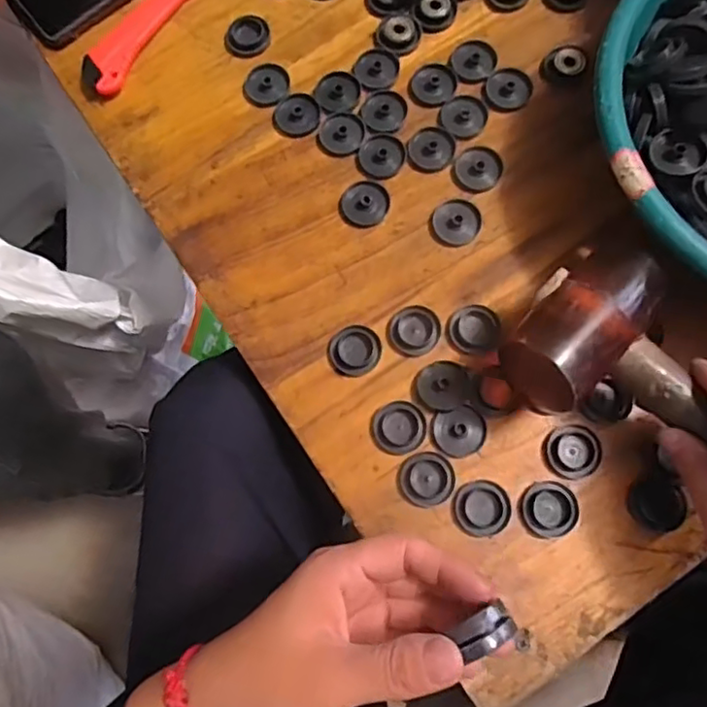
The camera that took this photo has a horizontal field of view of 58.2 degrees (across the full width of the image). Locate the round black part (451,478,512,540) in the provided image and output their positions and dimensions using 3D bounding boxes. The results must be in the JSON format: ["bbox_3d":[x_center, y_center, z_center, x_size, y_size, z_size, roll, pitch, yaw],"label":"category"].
[{"bbox_3d":[0.078,0.094,0.385,0.034,0.007,0.033,-1,75,2],"label":"round black part"}]

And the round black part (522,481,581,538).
[{"bbox_3d":[0.118,0.094,0.383,0.032,0.006,0.032,-1,75,2],"label":"round black part"}]

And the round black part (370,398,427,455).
[{"bbox_3d":[0.028,0.046,0.399,0.033,0.004,0.033,-1,75,2],"label":"round black part"}]

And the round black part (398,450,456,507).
[{"bbox_3d":[0.045,0.077,0.389,0.033,0.004,0.032,14,76,6],"label":"round black part"}]

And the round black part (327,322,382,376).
[{"bbox_3d":[0.001,-0.002,0.412,0.032,0.004,0.033,-1,75,2],"label":"round black part"}]

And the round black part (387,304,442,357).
[{"bbox_3d":[0.039,-0.015,0.415,0.033,0.004,0.033,-1,75,2],"label":"round black part"}]

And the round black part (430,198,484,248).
[{"bbox_3d":[0.070,-0.089,0.432,0.032,0.008,0.031,-1,75,2],"label":"round black part"}]

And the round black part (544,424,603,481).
[{"bbox_3d":[0.135,0.060,0.387,0.033,0.011,0.032,-1,75,2],"label":"round black part"}]

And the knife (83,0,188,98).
[{"bbox_3d":[-0.158,-0.253,0.479,0.032,0.013,0.136,28,78,10],"label":"knife"}]

